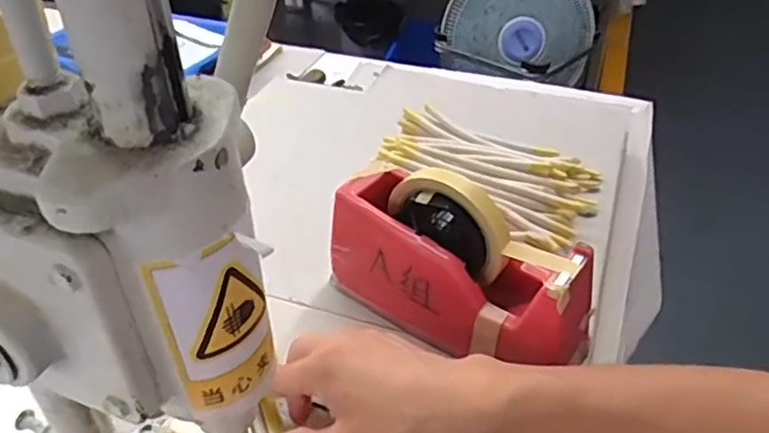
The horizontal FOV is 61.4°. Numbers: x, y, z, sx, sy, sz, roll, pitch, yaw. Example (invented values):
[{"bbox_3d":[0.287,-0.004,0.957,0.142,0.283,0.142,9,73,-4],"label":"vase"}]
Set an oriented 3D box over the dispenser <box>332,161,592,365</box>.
[{"bbox_3d":[0.054,0.033,0.478,0.197,0.115,0.070,28,46,30],"label":"dispenser"}]

